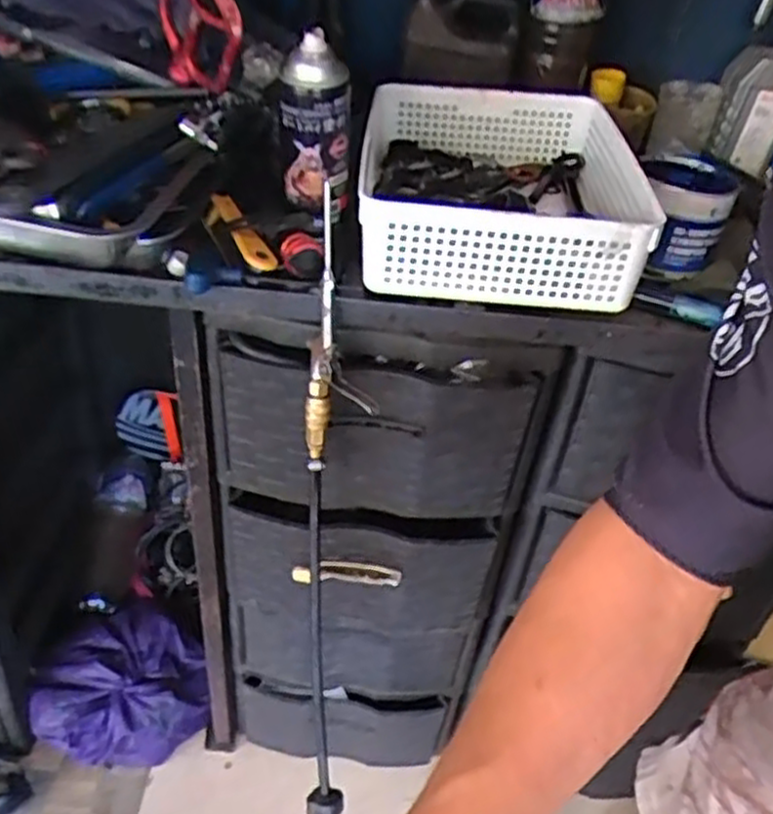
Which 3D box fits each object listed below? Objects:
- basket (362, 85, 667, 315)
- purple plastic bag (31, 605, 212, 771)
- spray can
[{"bbox_3d":[0.107,-0.223,0.755,0.244,0.087,0.343,5,40,-2],"label":"basket"},{"bbox_3d":[-0.422,0.444,1.226,0.242,0.142,0.222,-10,43,-20],"label":"purple plastic bag"},{"bbox_3d":[-0.063,-0.257,0.712,0.064,0.152,0.054,3,40,-5],"label":"spray can"}]

